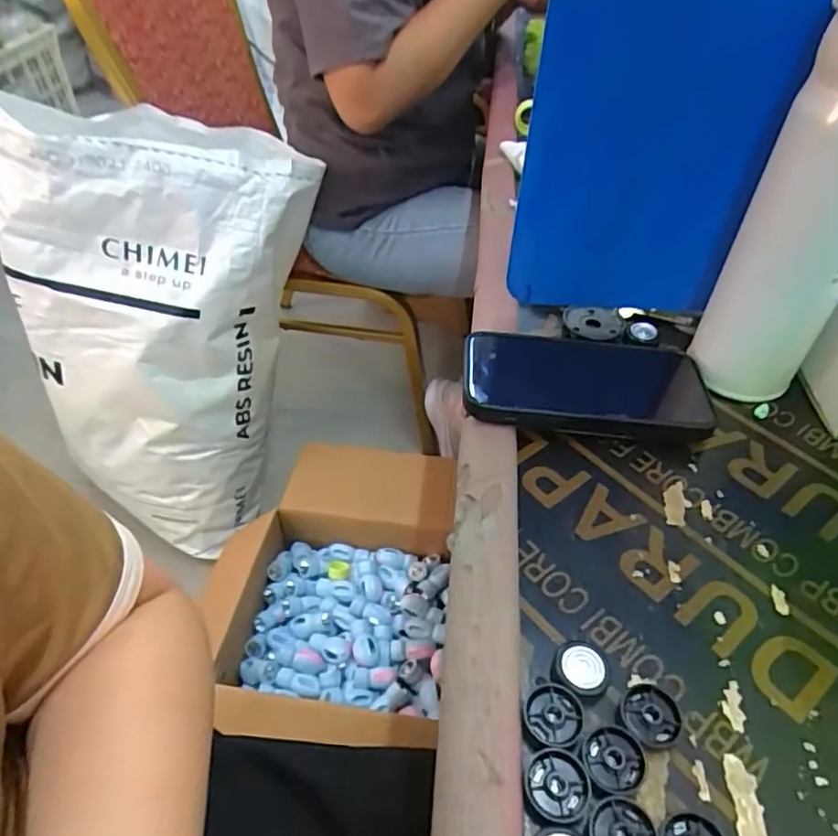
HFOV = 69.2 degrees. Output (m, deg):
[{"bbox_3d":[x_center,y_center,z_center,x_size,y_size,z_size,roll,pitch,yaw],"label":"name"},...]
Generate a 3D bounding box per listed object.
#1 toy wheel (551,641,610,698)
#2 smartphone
[{"bbox_3d":[0.071,0.109,0.263,0.025,0.008,0.022,4,45,4],"label":"toy wheel"},{"bbox_3d":[0.103,-0.020,0.378,0.150,0.016,0.074,6,44,1],"label":"smartphone"}]

